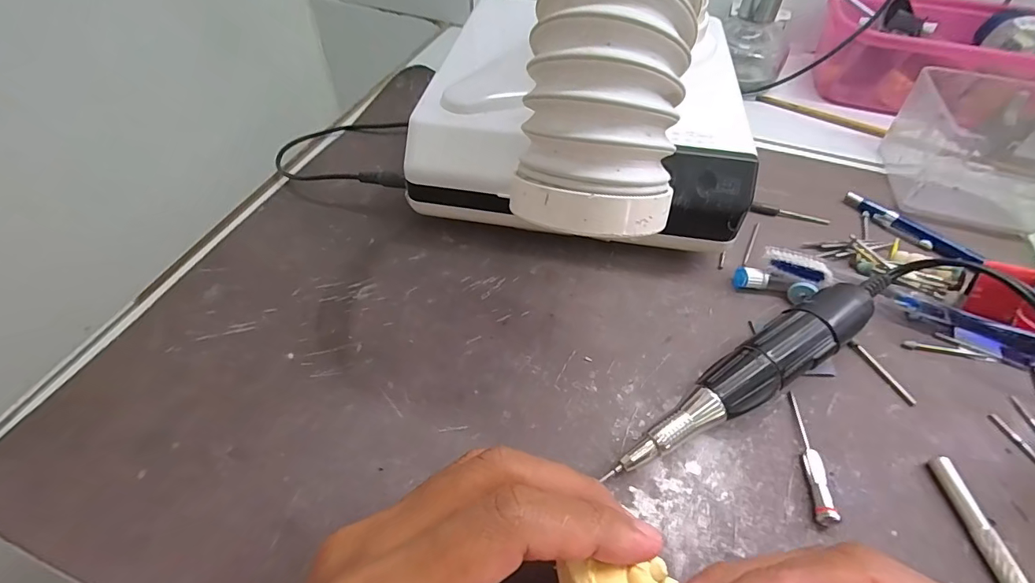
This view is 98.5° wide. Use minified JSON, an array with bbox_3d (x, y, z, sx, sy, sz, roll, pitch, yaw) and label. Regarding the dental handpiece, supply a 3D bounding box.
[{"bbox_3d":[0.111,0.041,0.214,0.161,0.026,0.025,-26,57,-20],"label":"dental handpiece"}]

